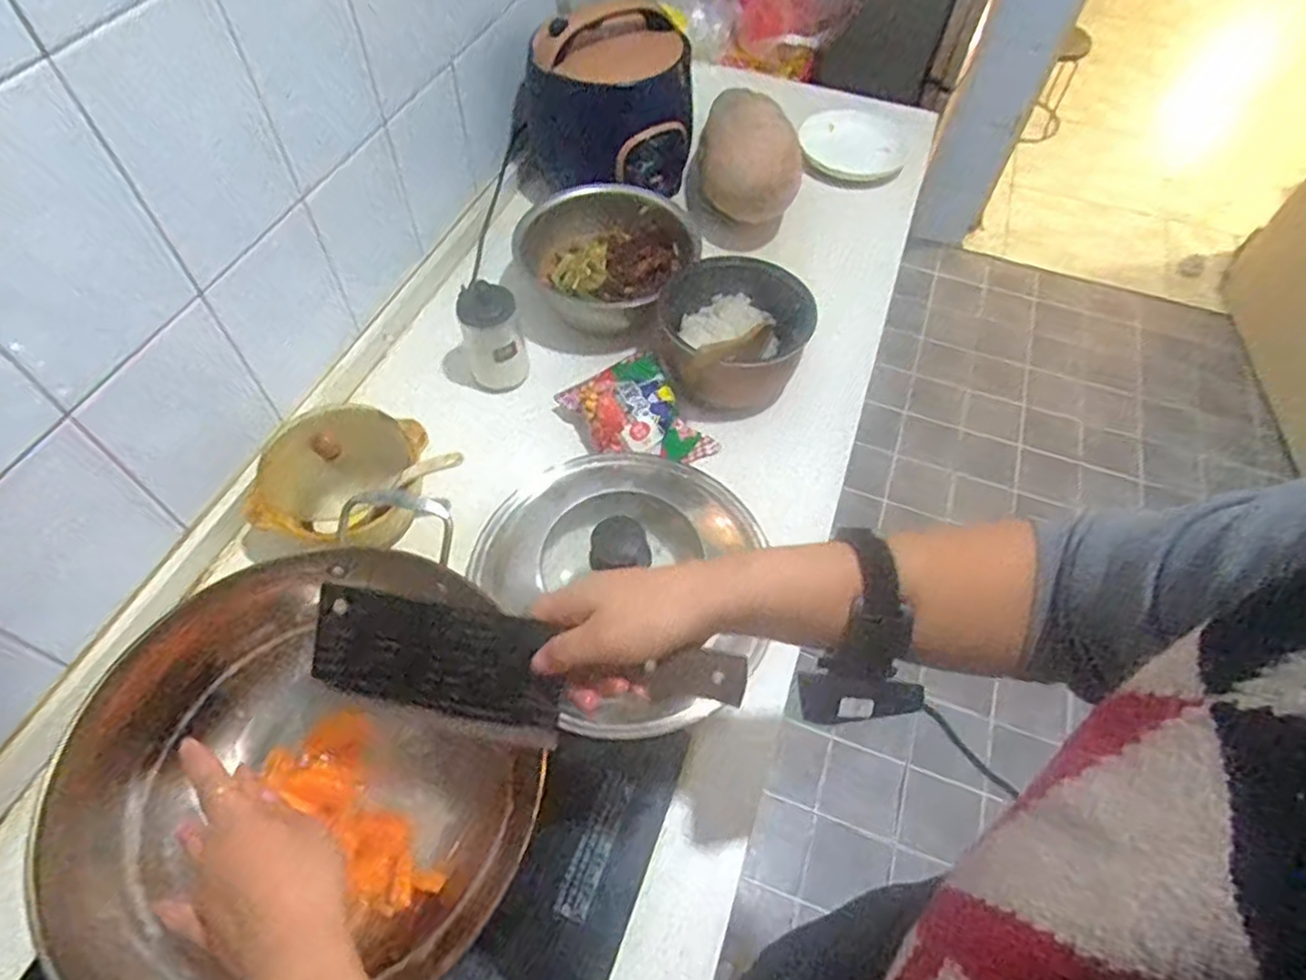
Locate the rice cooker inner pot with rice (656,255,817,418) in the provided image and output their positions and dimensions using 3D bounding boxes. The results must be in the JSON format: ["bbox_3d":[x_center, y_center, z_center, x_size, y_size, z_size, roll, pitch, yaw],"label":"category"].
[{"bbox_3d":[0.094,-0.190,0.848,0.178,0.130,0.158,11,57,5],"label":"rice cooker inner pot with rice"}]

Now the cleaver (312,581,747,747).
[{"bbox_3d":[-0.085,0.116,0.454,0.281,0.022,0.083,4,90,11],"label":"cleaver"}]

